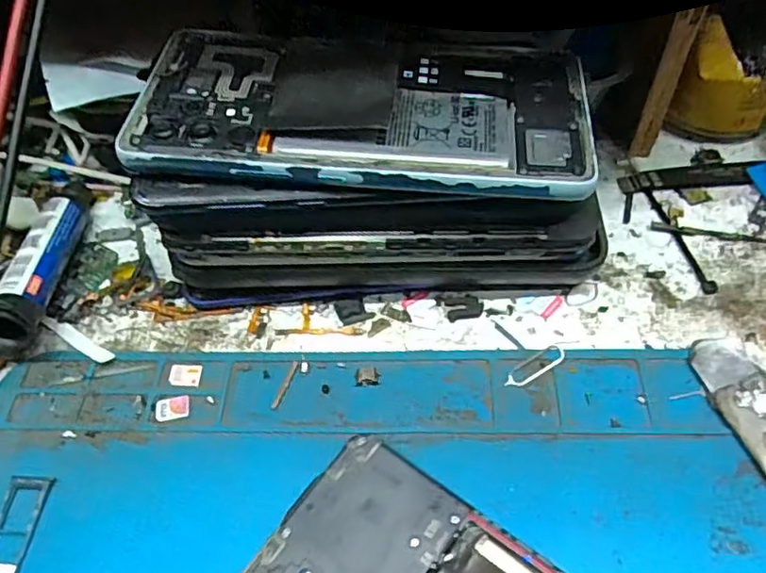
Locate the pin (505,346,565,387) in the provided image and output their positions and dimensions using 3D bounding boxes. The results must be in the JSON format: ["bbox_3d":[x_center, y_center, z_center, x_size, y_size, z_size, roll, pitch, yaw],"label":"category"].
[{"bbox_3d":[0.058,0.031,0.228,0.026,0.004,0.007,-31,57,-17],"label":"pin"}]

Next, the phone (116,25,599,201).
[{"bbox_3d":[-0.007,-0.062,0.210,0.153,0.013,0.071,4,56,8],"label":"phone"}]

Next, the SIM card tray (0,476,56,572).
[{"bbox_3d":[-0.127,0.084,0.206,0.016,0.004,0.039,1,54,6],"label":"SIM card tray"}]

